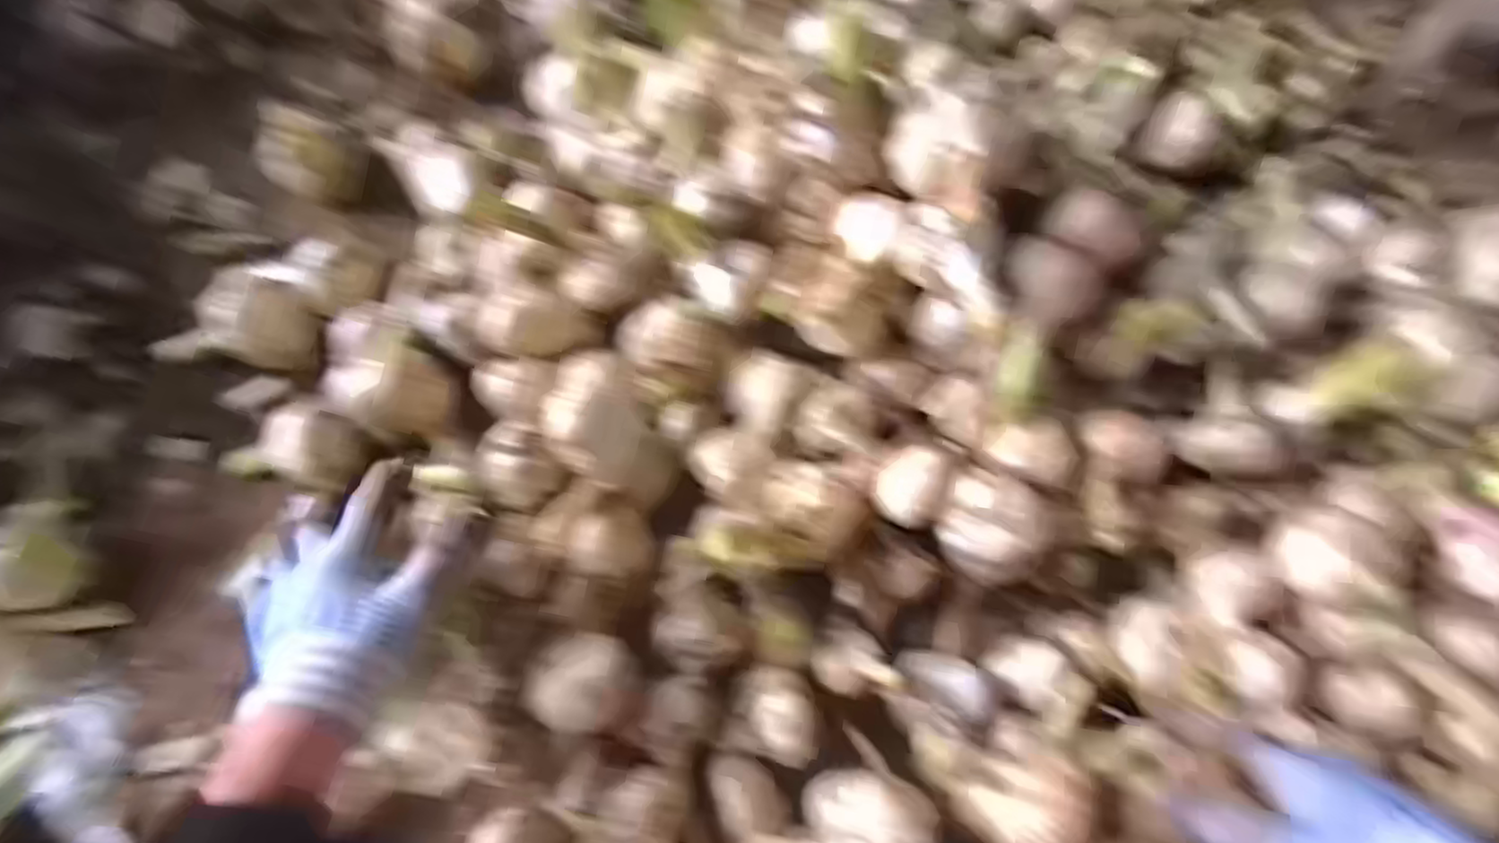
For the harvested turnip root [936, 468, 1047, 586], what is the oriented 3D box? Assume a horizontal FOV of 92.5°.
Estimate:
[{"bbox_3d":[0.138,0.059,0.406,0.060,0.042,0.049,35,72,11],"label":"harvested turnip root"}]

